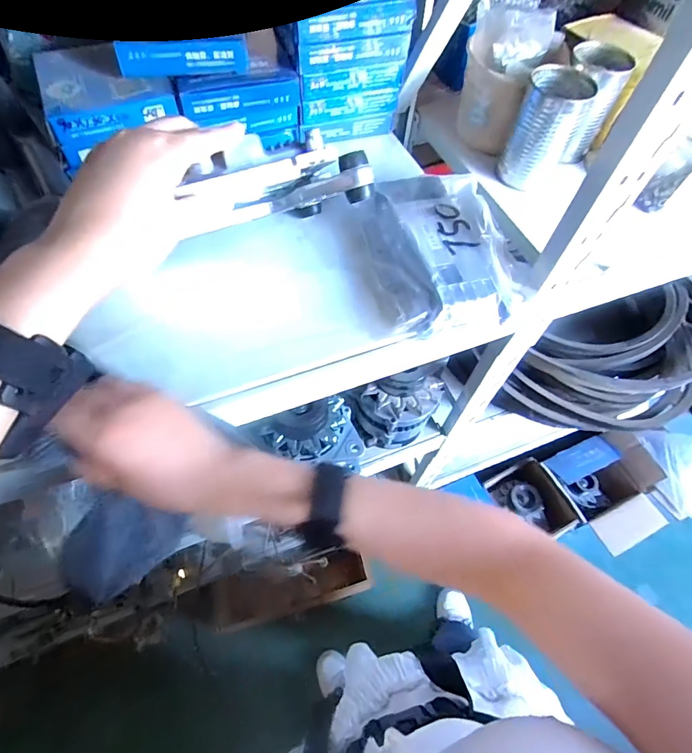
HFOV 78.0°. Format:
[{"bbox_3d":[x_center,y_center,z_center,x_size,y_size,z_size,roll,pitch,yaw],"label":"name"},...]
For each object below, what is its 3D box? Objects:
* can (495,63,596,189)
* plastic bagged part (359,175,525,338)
[{"bbox_3d":[0.236,-0.296,0.517,0.067,0.108,0.071,2,59,-3],"label":"can"},{"bbox_3d":[0.100,-0.141,0.455,0.146,0.034,0.203,-8,60,-8],"label":"plastic bagged part"}]

